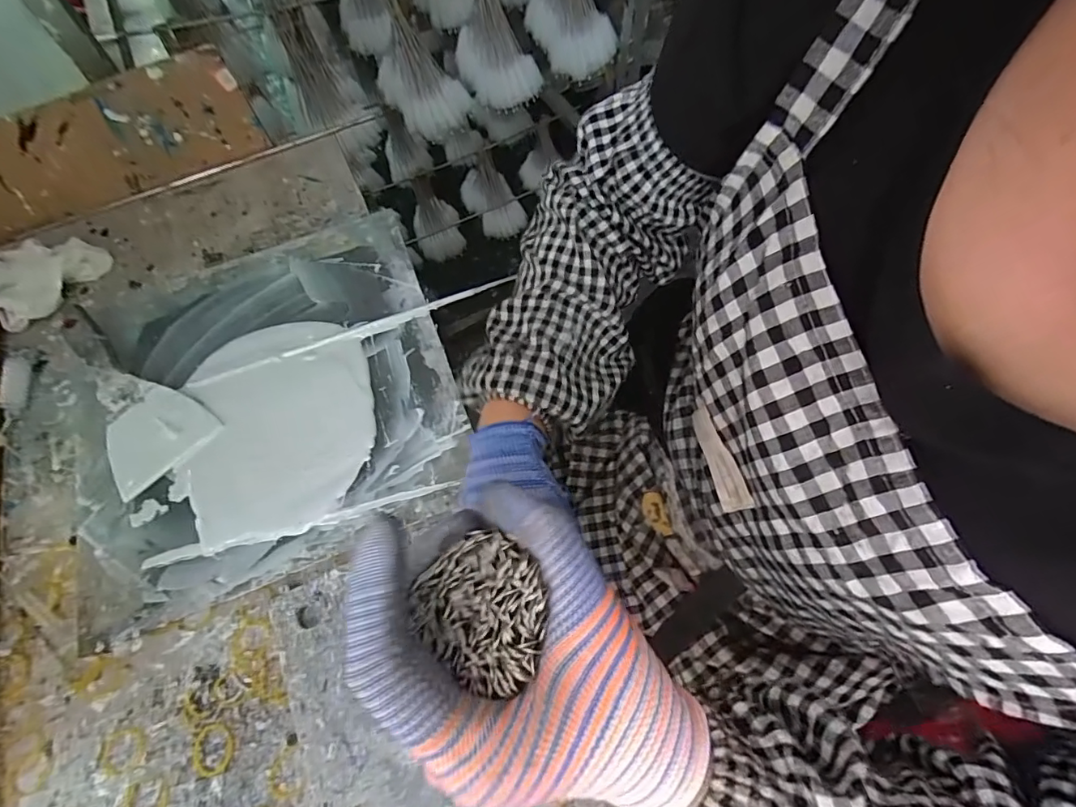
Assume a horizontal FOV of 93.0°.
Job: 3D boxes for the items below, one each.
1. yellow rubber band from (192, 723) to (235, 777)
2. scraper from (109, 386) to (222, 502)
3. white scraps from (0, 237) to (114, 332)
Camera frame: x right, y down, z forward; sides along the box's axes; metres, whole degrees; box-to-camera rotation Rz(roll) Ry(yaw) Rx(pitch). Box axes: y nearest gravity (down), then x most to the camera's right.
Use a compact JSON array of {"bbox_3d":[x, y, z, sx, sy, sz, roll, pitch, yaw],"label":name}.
[{"bbox_3d":[-0.233,0.247,0.365,0.029,0.004,0.032,-13,64,-5],"label":"yellow rubber band"},{"bbox_3d":[-0.345,0.030,0.459,0.076,0.004,0.093,41,77,11],"label":"scraper"},{"bbox_3d":[-0.533,-0.136,0.541,0.093,0.031,0.113,23,67,12],"label":"white scraps"}]

